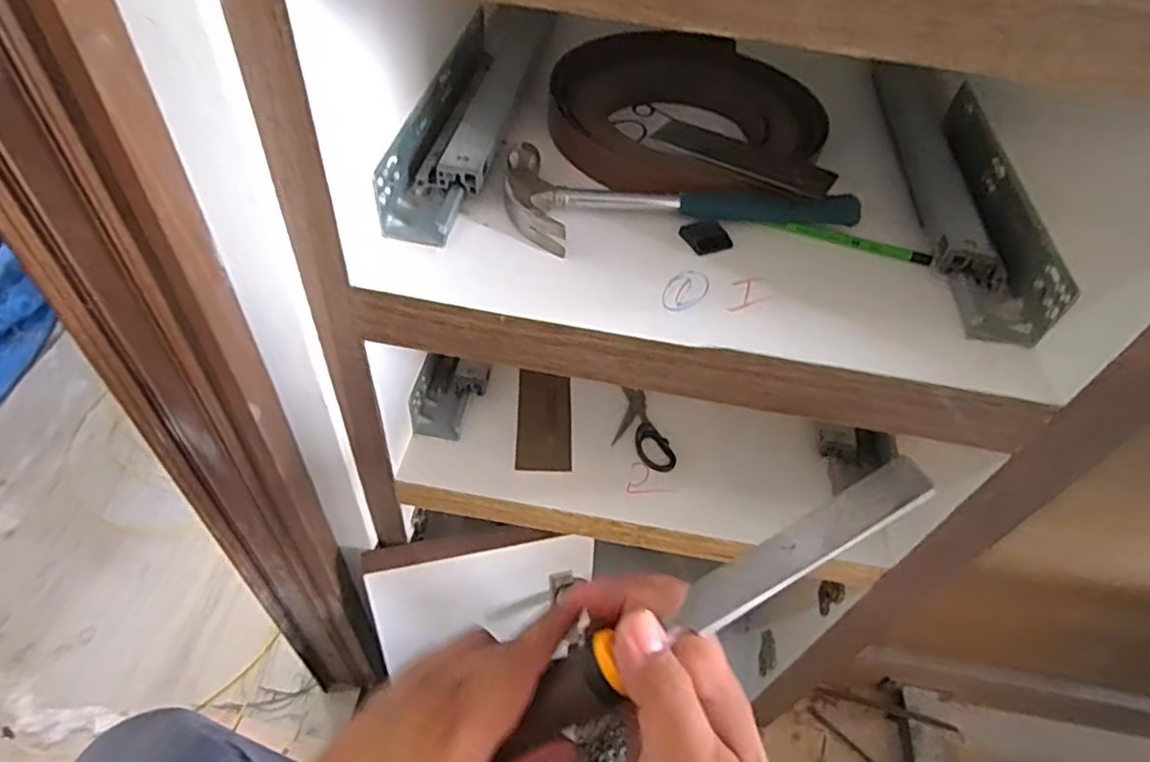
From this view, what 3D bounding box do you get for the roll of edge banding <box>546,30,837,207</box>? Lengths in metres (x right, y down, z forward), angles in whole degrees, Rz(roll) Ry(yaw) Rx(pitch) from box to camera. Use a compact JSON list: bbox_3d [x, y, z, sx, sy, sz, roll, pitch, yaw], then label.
[{"bbox_3d":[0.090,-0.226,0.538,0.211,0.041,0.211,9,50,2],"label":"roll of edge banding"}]

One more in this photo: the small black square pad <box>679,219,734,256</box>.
[{"bbox_3d":[0.092,-0.100,0.455,0.030,0.006,0.029,-21,55,-22],"label":"small black square pad"}]

